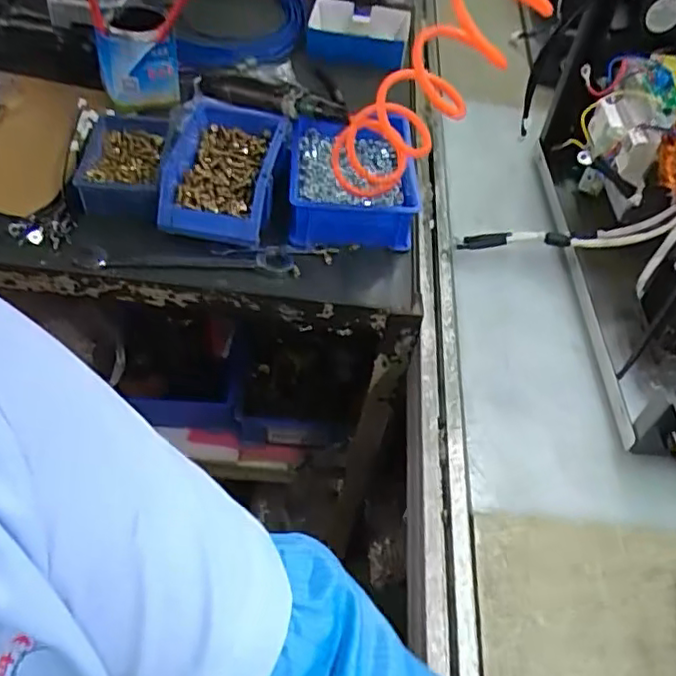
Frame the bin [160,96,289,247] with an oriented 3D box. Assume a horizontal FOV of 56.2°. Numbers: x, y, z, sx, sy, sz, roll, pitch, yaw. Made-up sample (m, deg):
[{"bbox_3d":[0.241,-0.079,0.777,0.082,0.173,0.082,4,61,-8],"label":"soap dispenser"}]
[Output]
[{"bbox_3d":[-0.135,-0.195,0.753,0.132,0.073,0.191,5,50,-3],"label":"bin"}]

